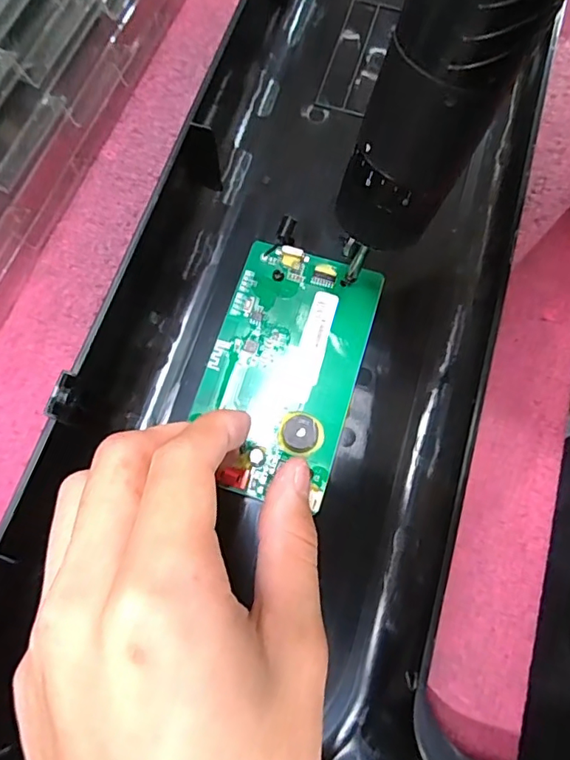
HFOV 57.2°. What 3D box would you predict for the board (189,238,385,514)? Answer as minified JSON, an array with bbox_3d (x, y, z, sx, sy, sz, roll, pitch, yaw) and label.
[{"bbox_3d":[0.000,-0.006,0.214,0.060,0.008,0.104,17,72,5],"label":"board"}]

